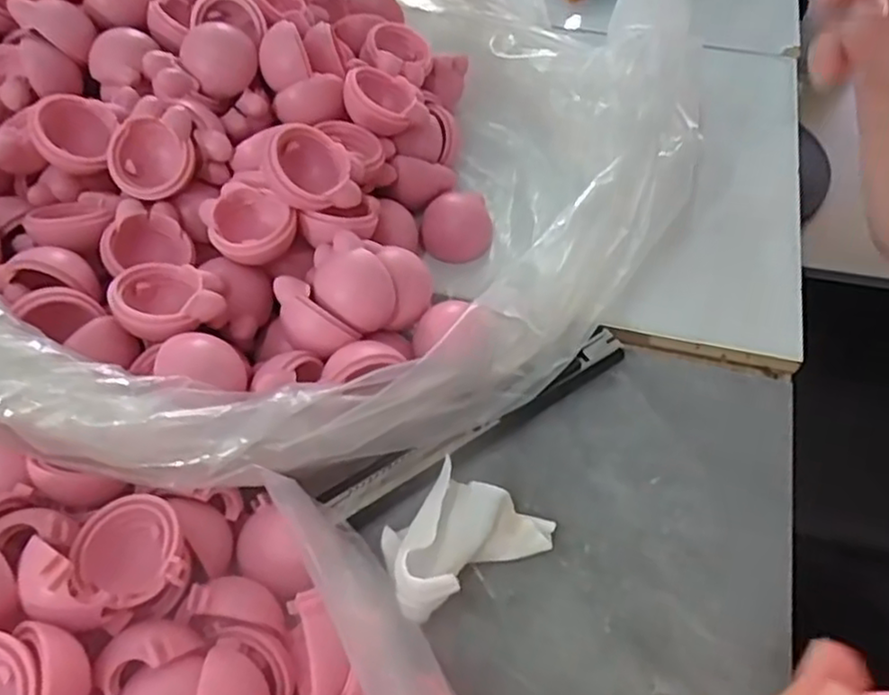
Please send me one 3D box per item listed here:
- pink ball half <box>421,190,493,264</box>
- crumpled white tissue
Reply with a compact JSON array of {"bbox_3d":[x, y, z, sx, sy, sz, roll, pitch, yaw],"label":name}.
[{"bbox_3d":[0.004,-0.050,0.289,0.027,0.010,0.028,19,84,11],"label":"pink ball half"},{"bbox_3d":[0.004,0.055,0.210,0.051,0.033,0.032,-30,60,-18],"label":"crumpled white tissue"}]

